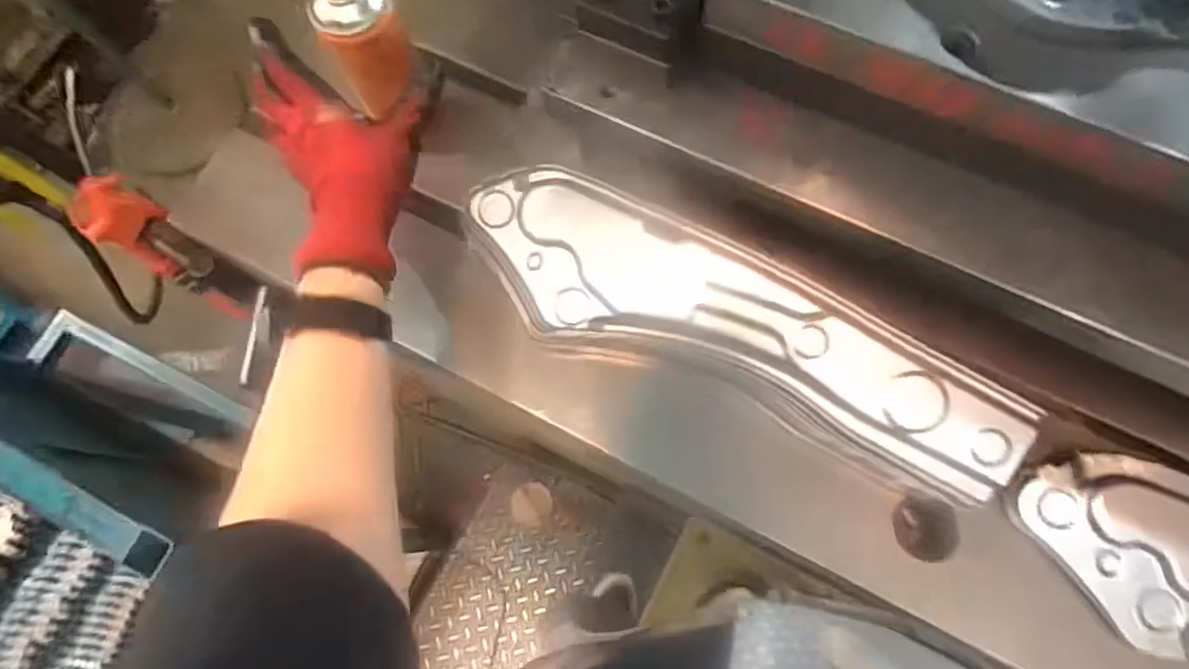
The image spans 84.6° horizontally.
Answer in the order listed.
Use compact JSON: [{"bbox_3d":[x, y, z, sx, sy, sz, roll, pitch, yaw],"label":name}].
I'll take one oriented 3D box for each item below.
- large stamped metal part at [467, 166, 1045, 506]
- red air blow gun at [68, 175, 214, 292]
[{"bbox_3d":[0.099,-0.003,0.490,0.428,0.023,0.110,27,99,10],"label":"large stamped metal part"},{"bbox_3d":[-0.476,-0.108,0.684,0.037,0.145,0.066,31,75,33],"label":"red air blow gun"}]

